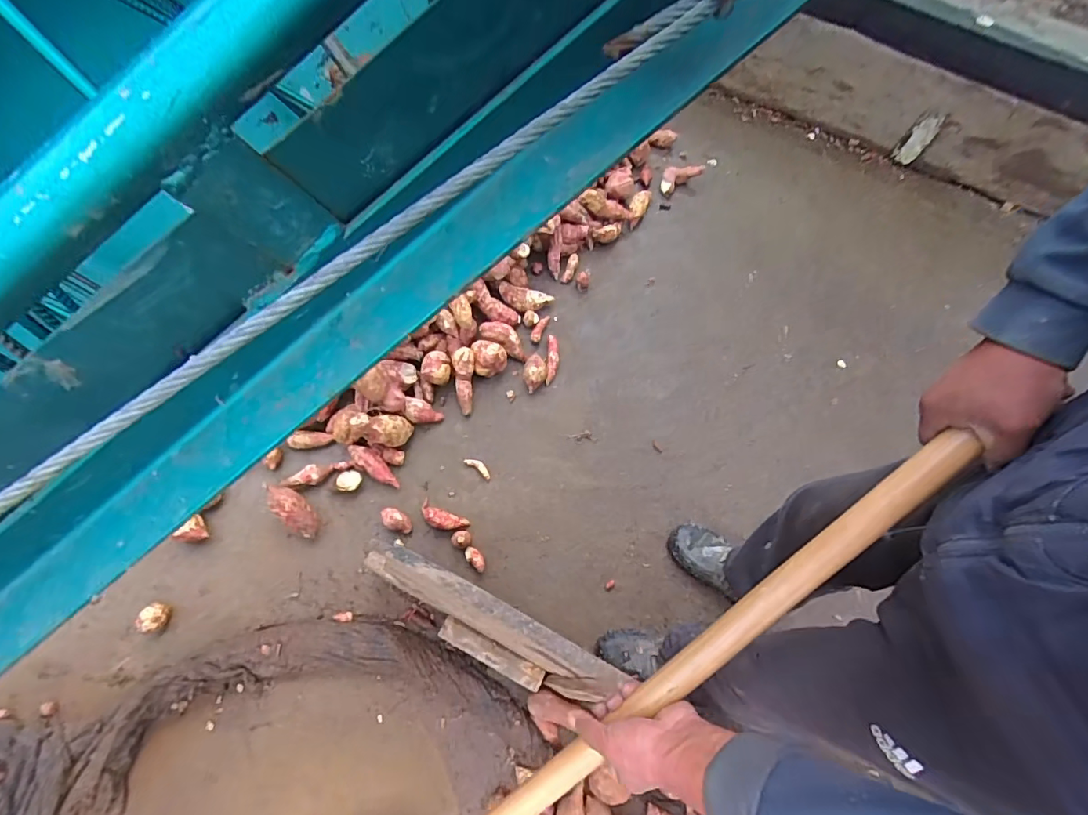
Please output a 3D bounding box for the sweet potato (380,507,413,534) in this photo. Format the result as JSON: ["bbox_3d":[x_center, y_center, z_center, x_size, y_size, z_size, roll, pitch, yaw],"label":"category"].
[{"bbox_3d":[-0.361,0.276,1.217,0.083,0.038,0.052,15,66,3],"label":"sweet potato"}]

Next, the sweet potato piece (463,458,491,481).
[{"bbox_3d":[-0.170,0.156,1.301,0.083,0.010,0.027,36,70,14],"label":"sweet potato piece"}]

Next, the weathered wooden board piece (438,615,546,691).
[{"bbox_3d":[-0.113,0.523,1.055,0.234,0.041,0.049,26,67,11],"label":"weathered wooden board piece"}]

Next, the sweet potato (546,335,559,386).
[{"bbox_3d":[0.027,-0.143,1.434,0.032,0.042,0.157,4,66,-2],"label":"sweet potato"}]

